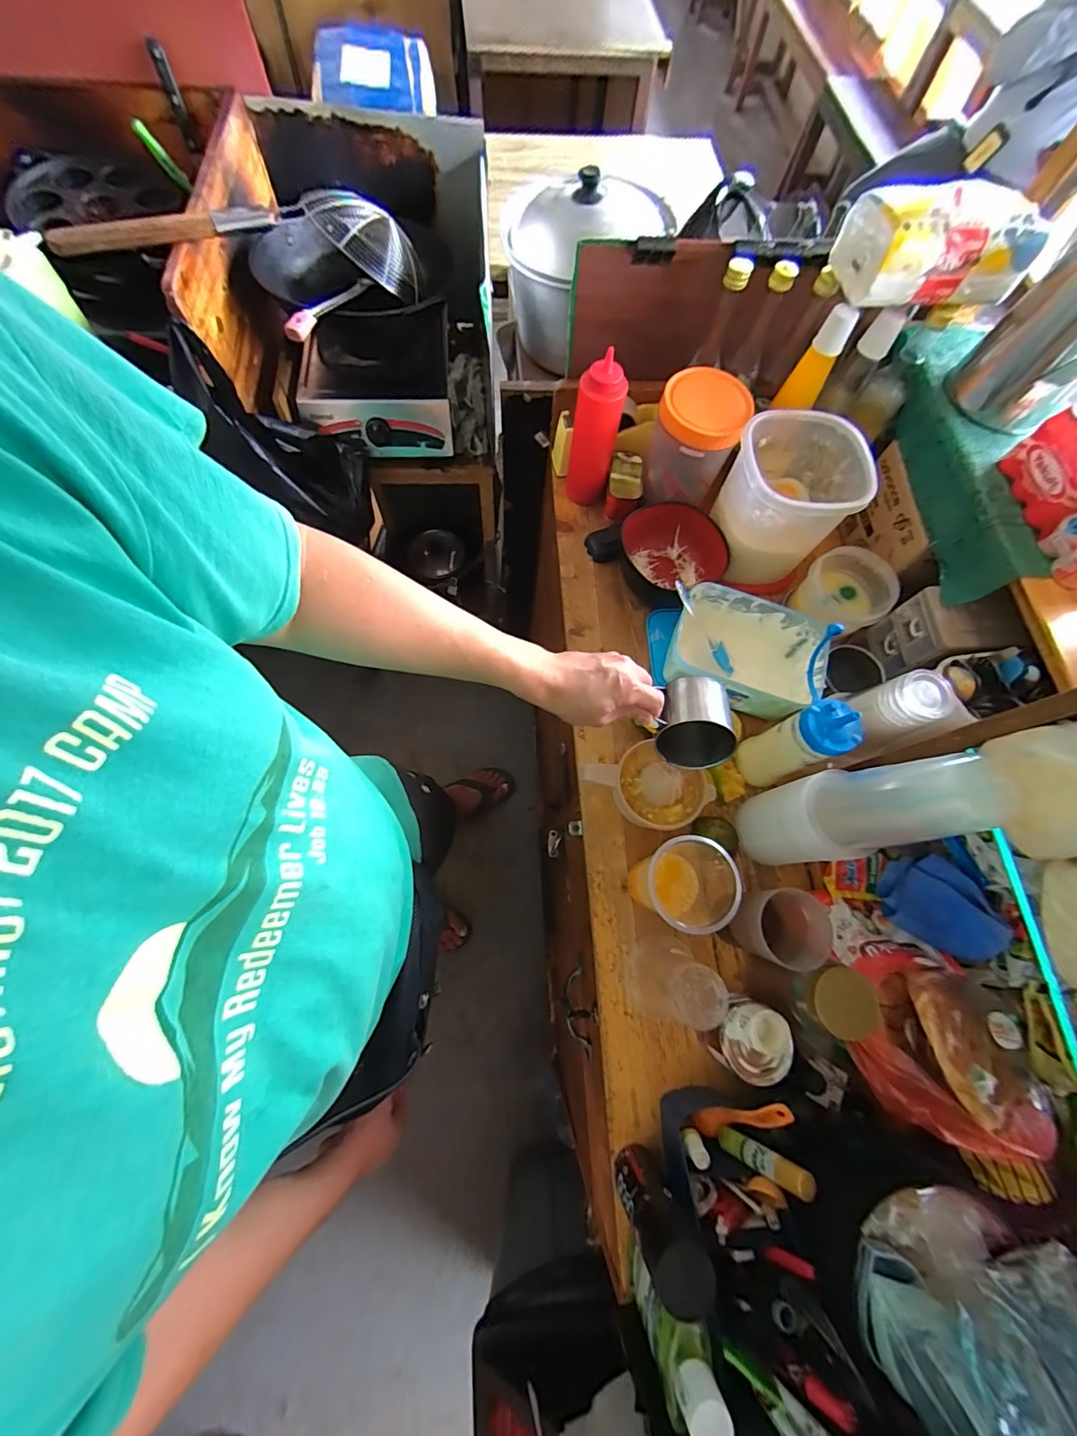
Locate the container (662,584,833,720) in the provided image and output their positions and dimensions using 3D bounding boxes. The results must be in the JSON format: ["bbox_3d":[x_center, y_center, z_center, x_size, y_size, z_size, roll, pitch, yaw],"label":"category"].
[{"bbox_3d":[0.287,-0.086,0.665,0.197,0.081,0.142,21,71,5],"label":"container"}]

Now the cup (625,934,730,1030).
[{"bbox_3d":[0.143,0.290,0.511,0.073,0.128,0.087,4,70,-1],"label":"cup"}]

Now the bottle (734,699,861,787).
[{"bbox_3d":[0.309,0.031,0.572,0.064,0.169,0.065,-24,73,-10],"label":"bottle"}]

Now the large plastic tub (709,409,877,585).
[{"bbox_3d":[0.349,-0.310,0.686,0.168,0.163,0.165,9,70,1],"label":"large plastic tub"}]

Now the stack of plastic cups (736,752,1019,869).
[{"bbox_3d":[0.311,0.099,0.487,0.084,0.296,0.083,35,73,10],"label":"stack of plastic cups"}]

